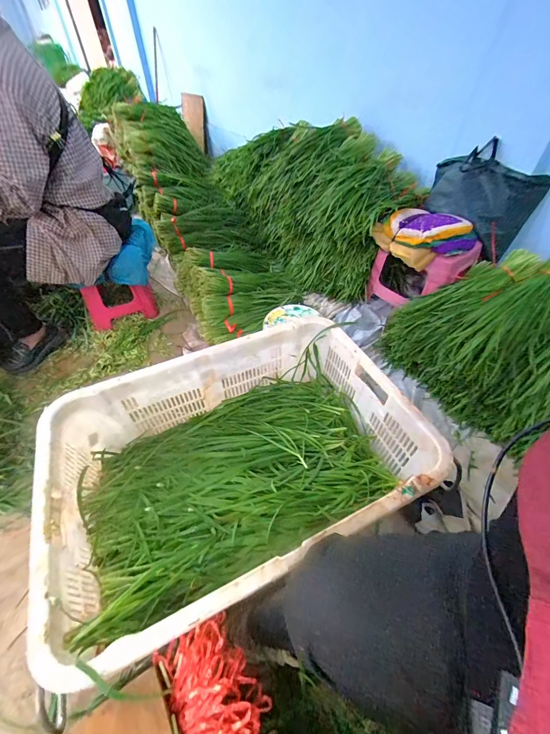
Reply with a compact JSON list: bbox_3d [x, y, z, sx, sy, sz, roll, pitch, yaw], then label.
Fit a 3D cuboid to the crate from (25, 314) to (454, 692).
[{"bbox_3d":[-0.070,0.185,0.640,0.656,0.202,0.454,-19,50,-16],"label":"crate"}]

